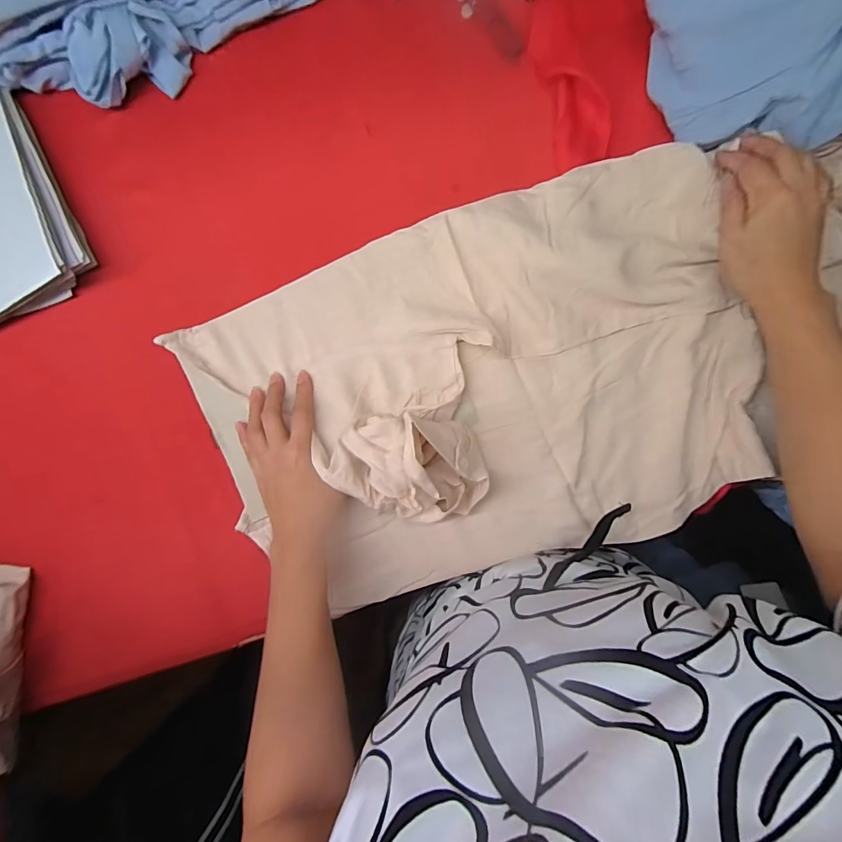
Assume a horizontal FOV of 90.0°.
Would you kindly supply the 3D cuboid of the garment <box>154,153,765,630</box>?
[{"bbox_3d":[0.050,-0.019,0.396,0.515,0.072,0.331,-17,90,5],"label":"garment"}]

